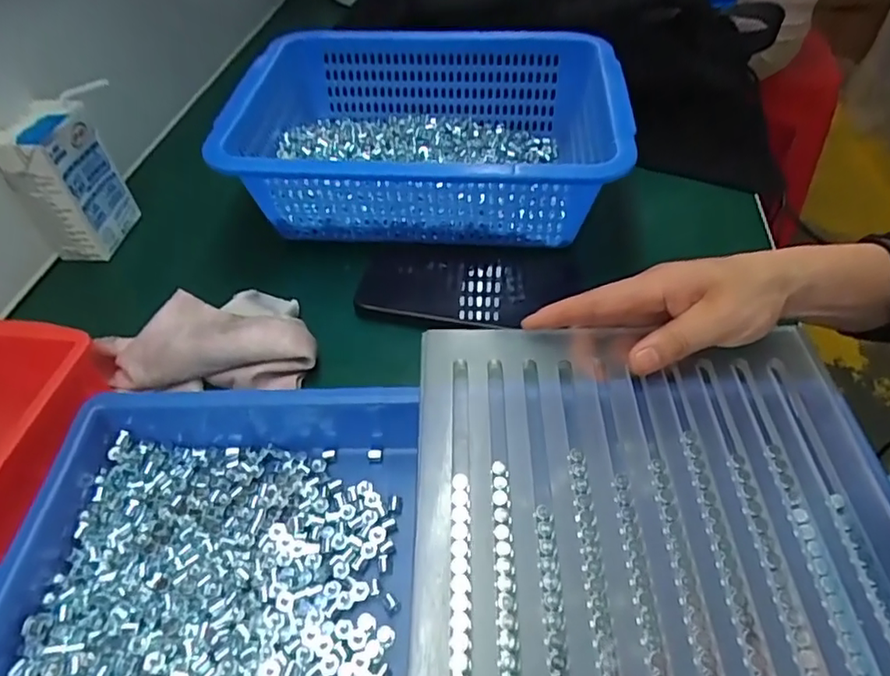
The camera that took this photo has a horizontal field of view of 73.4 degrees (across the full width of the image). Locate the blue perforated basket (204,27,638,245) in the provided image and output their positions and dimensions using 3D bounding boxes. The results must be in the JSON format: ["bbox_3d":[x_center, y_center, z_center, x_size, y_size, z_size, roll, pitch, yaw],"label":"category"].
[{"bbox_3d":[-0.014,-0.169,0.507,0.306,0.100,0.236,4,51,5],"label":"blue perforated basket"}]

